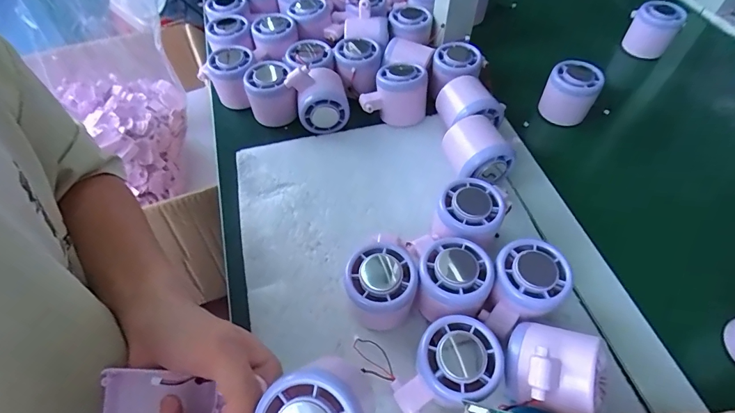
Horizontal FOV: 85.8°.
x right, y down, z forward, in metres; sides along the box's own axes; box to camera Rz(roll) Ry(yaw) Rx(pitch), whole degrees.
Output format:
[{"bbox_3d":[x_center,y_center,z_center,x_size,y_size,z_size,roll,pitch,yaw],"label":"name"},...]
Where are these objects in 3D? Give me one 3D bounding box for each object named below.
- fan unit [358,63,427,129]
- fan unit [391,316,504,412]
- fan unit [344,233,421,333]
[{"bbox_3d":[0.031,-0.133,0.453,0.075,0.052,0.064,9,56,8],"label":"fan unit"},{"bbox_3d":[0.054,0.115,0.281,0.073,0.054,0.052,-13,56,-8],"label":"fan unit"},{"bbox_3d":[0.012,0.063,0.319,0.053,0.054,0.058,-1,55,1],"label":"fan unit"}]

